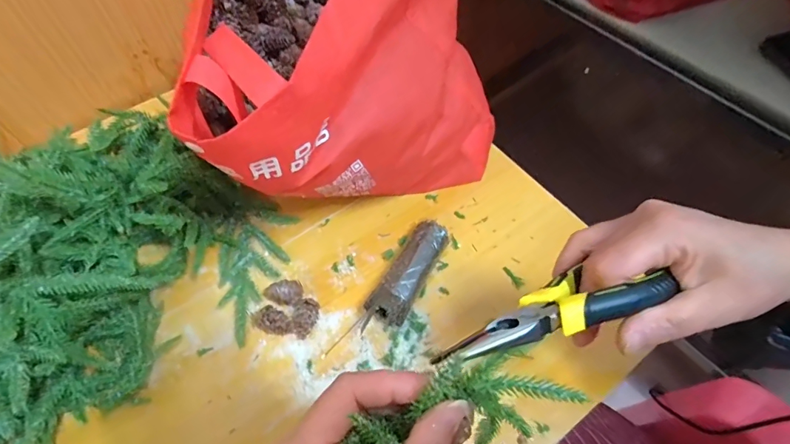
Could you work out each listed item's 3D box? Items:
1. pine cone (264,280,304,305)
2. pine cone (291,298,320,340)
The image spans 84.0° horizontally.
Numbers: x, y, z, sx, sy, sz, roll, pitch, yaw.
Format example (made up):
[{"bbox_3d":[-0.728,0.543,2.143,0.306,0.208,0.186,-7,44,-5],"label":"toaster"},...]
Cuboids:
[{"bbox_3d":[-0.105,0.067,0.414,0.037,0.017,0.020,2,59,2],"label":"pine cone"},{"bbox_3d":[-0.082,0.087,0.401,0.025,0.019,0.034,-5,59,-2],"label":"pine cone"}]

